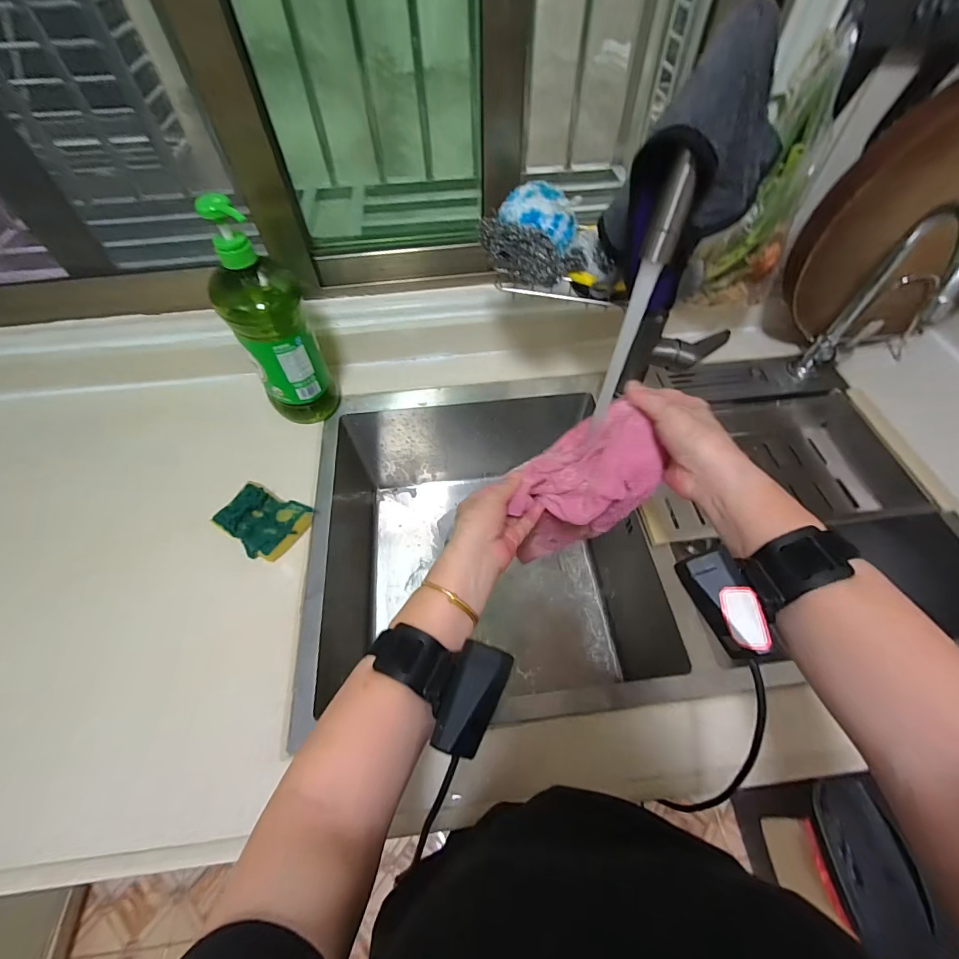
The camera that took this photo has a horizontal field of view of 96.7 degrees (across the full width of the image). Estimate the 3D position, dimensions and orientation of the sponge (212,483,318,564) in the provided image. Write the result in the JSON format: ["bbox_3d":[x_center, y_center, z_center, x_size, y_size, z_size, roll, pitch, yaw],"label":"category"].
[{"bbox_3d":[-0.257,0.051,0.510,0.090,0.028,0.076,24,60,16],"label":"sponge"}]

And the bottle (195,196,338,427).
[{"bbox_3d":[-0.246,-0.177,0.513,0.085,0.264,0.072,-28,60,-17],"label":"bottle"}]

